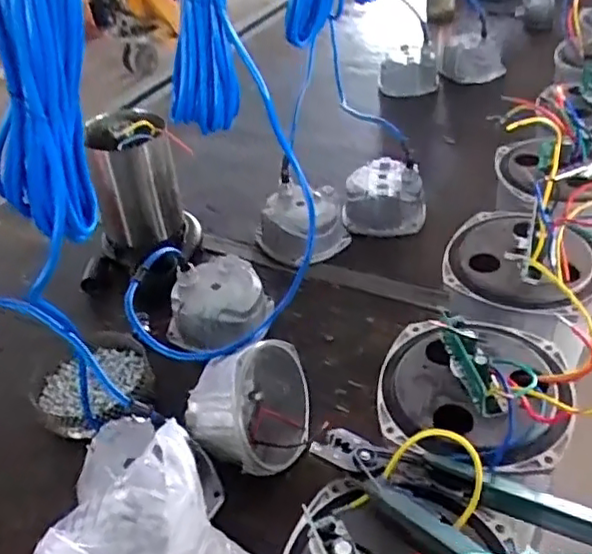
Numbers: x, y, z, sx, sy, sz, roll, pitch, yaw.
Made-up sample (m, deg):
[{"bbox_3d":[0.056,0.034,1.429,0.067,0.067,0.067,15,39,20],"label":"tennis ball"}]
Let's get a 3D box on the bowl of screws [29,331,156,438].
[{"bbox_3d":[-0.244,0.122,0.755,0.153,0.046,0.140,-4,39,4],"label":"bowl of screws"}]

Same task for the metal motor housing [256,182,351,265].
[{"bbox_3d":[0.008,-0.084,0.959,0.139,0.070,0.132,-8,39,-1],"label":"metal motor housing"}]

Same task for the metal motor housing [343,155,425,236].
[{"bbox_3d":[0.139,-0.130,0.991,0.126,0.070,0.111,1,40,10],"label":"metal motor housing"}]

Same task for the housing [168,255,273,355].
[{"bbox_3d":[-0.094,0.039,0.820,0.113,0.072,0.124,-4,39,4],"label":"housing"}]

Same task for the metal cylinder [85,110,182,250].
[{"bbox_3d":[-0.236,-0.136,0.911,0.120,0.186,0.107,-18,40,-13],"label":"metal cylinder"}]

